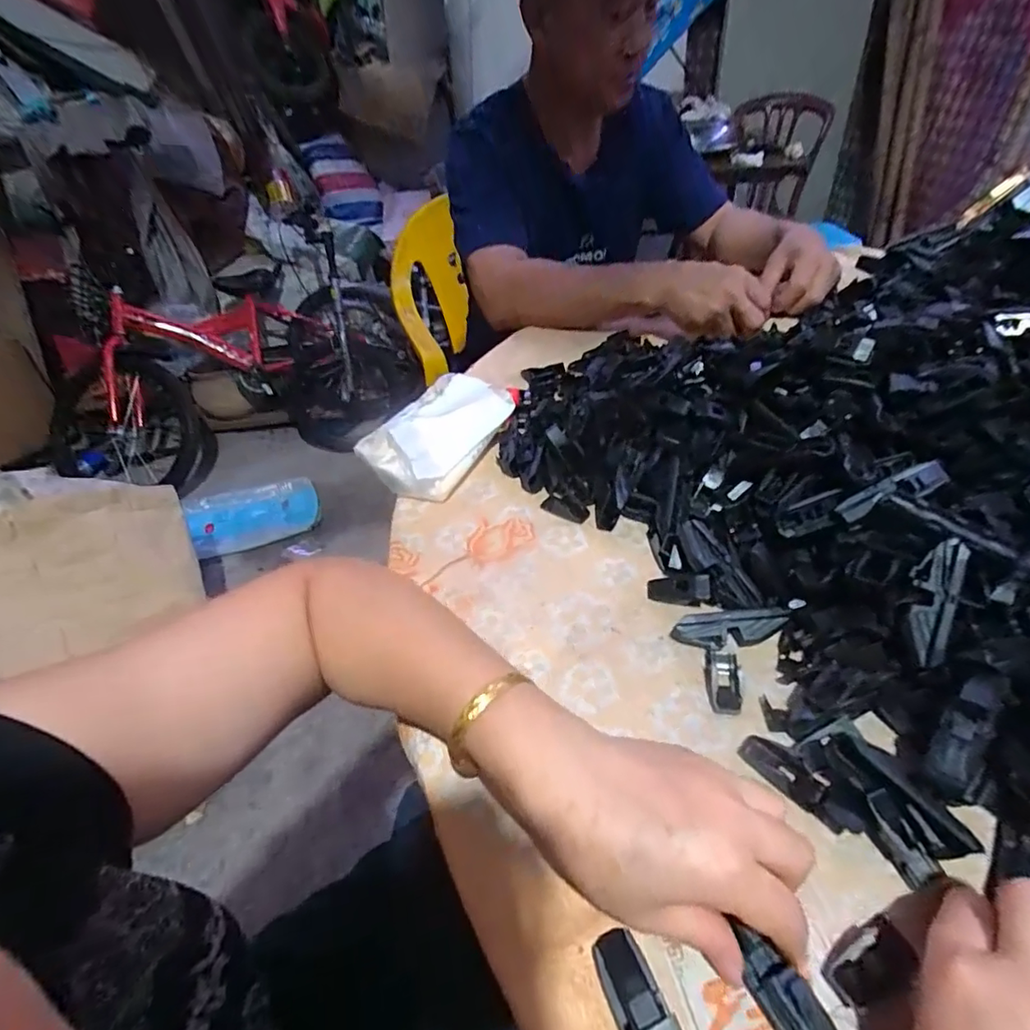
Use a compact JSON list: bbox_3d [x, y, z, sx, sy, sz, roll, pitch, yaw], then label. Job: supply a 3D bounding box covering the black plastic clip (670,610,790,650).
[{"bbox_3d":[0.141,0.075,0.347,0.071,0.019,0.018,-4,43,3],"label":"black plastic clip"}]

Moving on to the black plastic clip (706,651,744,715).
[{"bbox_3d":[0.129,0.104,0.330,0.019,0.005,0.040,5,44,12],"label":"black plastic clip"}]

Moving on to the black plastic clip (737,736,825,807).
[{"bbox_3d":[0.144,0.136,0.288,0.016,0.009,0.041,-35,50,-28],"label":"black plastic clip"}]

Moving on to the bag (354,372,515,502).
[{"bbox_3d":[-0.071,-0.080,0.499,0.092,0.049,0.138,20,49,25],"label":"bag"}]

